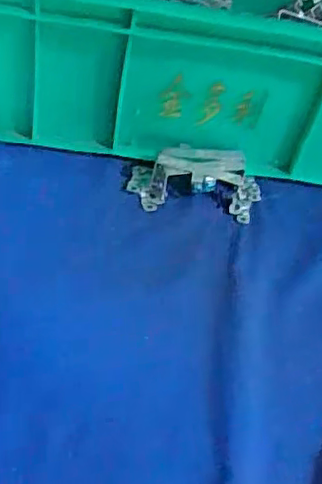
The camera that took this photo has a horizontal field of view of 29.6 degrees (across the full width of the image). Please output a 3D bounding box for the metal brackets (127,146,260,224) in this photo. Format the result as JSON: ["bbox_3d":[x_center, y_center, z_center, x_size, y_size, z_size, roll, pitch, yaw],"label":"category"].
[{"bbox_3d":[0.030,-0.052,0.512,0.112,0.038,0.049,7,46,-1],"label":"metal brackets"}]

